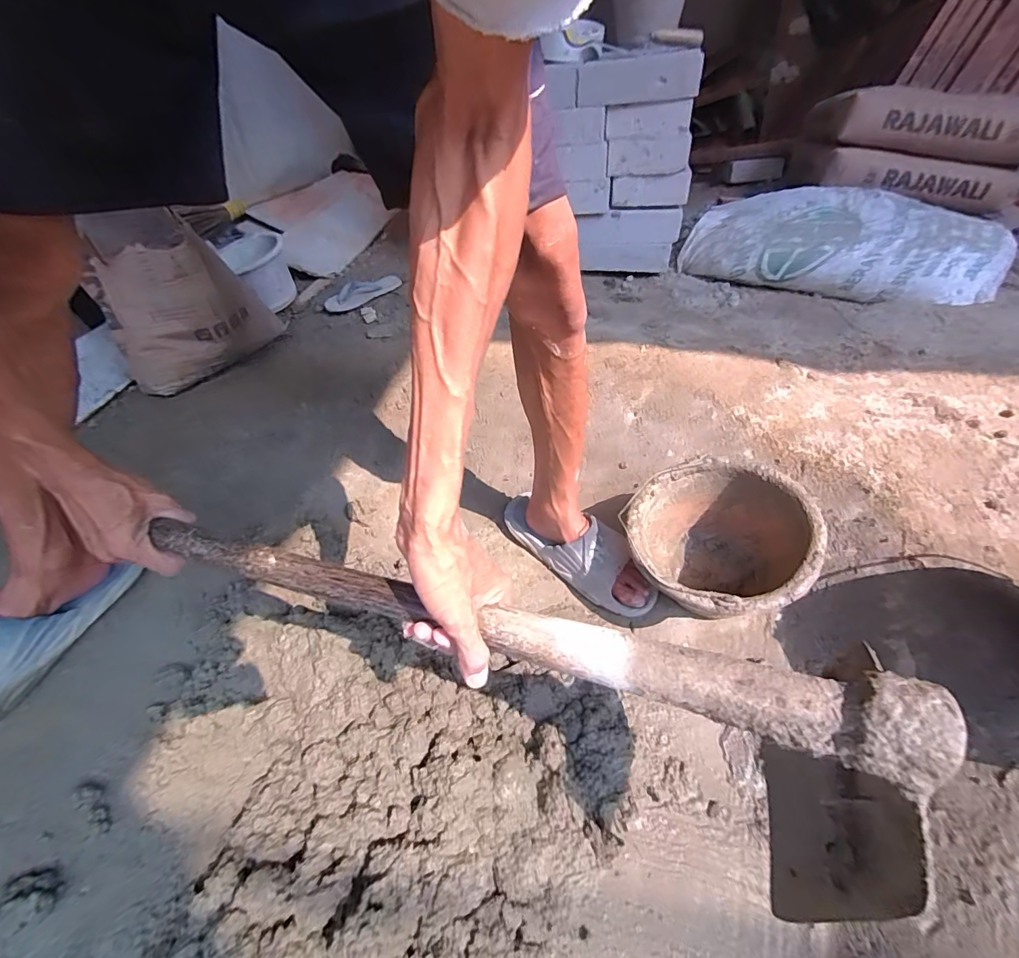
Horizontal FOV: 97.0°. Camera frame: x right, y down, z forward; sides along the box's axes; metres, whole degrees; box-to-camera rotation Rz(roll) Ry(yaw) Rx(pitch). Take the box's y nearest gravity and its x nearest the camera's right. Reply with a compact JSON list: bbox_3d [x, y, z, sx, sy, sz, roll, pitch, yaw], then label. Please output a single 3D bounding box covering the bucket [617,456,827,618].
[{"bbox_3d":[0.307,0.119,0.699,0.241,0.188,0.244,-3,46,4],"label":"bucket"}]

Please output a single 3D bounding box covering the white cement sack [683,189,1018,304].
[{"bbox_3d":[0.885,-0.641,1.229,0.759,0.151,0.344,18,46,21],"label":"white cement sack"}]

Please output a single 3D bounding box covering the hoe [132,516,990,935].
[{"bbox_3d":[-0.047,0.166,0.394,0.630,0.217,0.105,14,50,14],"label":"hoe"}]

